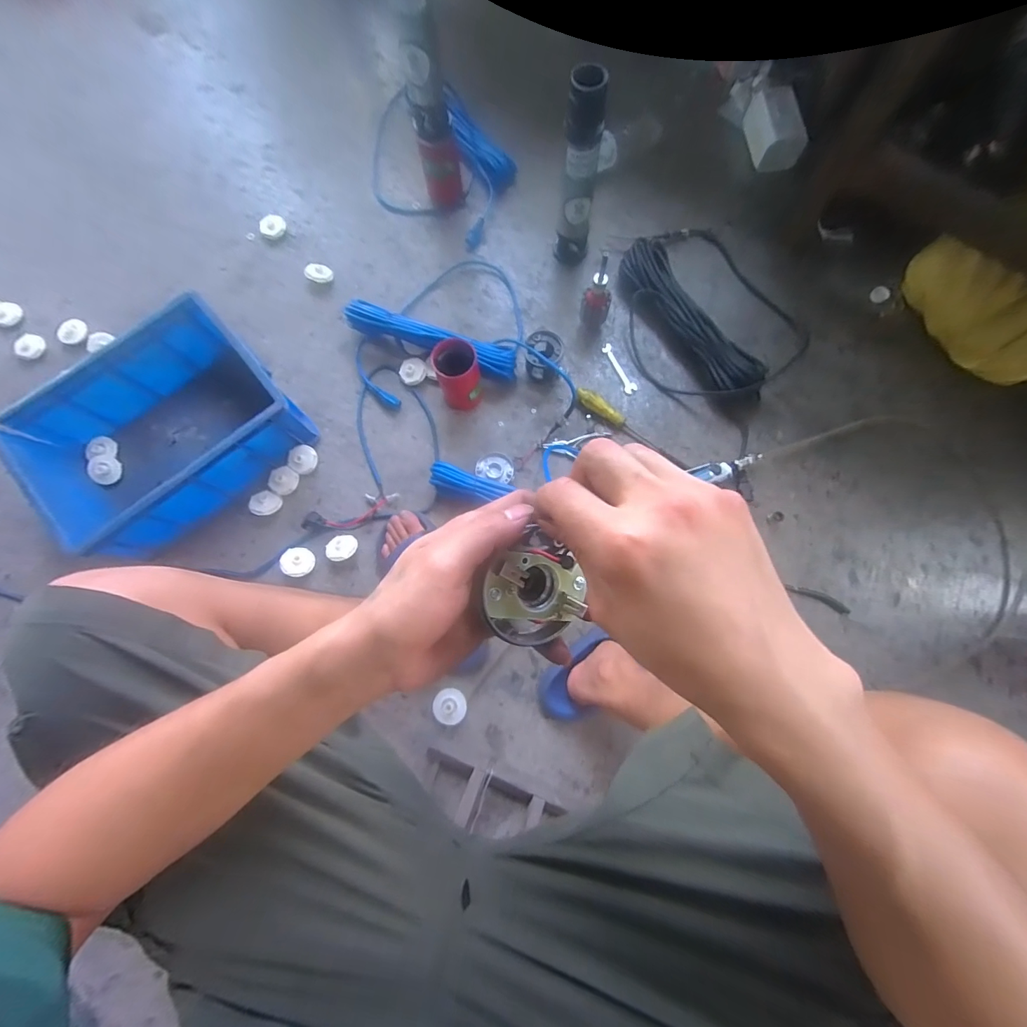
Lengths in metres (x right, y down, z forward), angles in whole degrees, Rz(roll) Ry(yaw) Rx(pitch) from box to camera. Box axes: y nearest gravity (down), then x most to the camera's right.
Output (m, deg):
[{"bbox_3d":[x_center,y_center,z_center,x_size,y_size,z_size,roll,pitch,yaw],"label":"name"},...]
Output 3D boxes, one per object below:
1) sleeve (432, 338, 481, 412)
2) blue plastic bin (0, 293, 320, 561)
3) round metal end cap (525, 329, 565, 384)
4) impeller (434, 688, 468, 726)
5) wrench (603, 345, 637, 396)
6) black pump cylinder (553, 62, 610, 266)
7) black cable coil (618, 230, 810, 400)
[{"bbox_3d":[-0.100,-0.252,0.799,0.075,0.133,0.074,0,77,1],"label":"sleeve"},{"bbox_3d":[-0.633,-0.147,0.788,0.418,0.145,0.338,-44,80,-8],"label":"blue plastic bin"},{"bbox_3d":[0.059,-0.302,0.837,0.071,0.067,0.077,12,78,4],"label":"round metal end cap"},{"bbox_3d":[-0.106,0.321,0.718,0.054,0.017,0.057,0,77,1],"label":"impeller"},{"bbox_3d":[0.213,-0.290,0.866,0.024,0.007,0.116,-23,78,-4],"label":"wrench"},{"bbox_3d":[0.115,-0.588,0.774,0.064,0.308,0.057,12,78,4],"label":"black pump cylinder"},{"bbox_3d":[0.370,-0.401,0.856,0.319,0.053,0.389,-34,79,-6],"label":"black cable coil"}]

